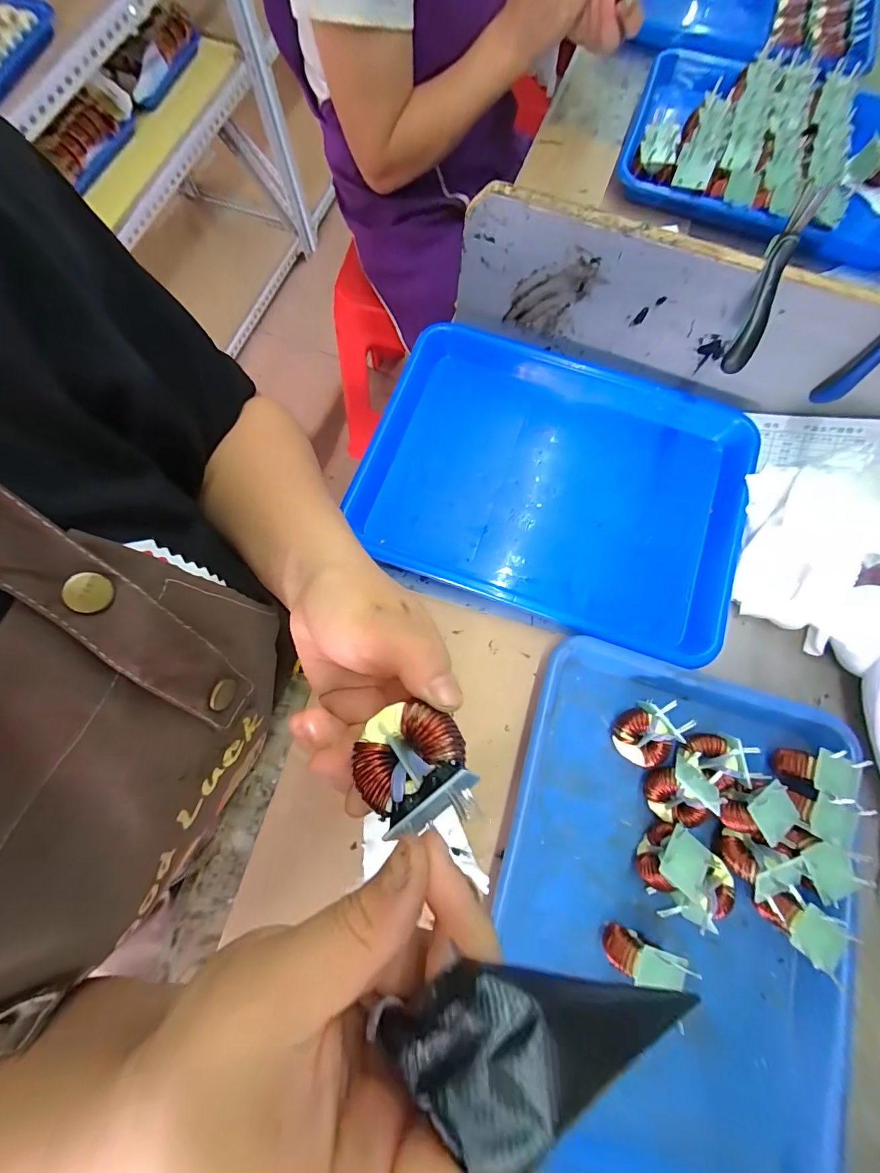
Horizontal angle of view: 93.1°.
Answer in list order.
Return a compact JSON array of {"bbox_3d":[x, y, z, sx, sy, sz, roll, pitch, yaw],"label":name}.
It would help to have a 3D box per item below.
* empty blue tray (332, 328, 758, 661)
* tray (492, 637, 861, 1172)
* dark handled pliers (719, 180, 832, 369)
[{"bbox_3d":[0.099,-0.092,0.386,0.342,0.042,0.243,19,76,4],"label":"empty blue tray"},{"bbox_3d":[0.167,0.226,0.295,0.246,0.046,0.332,13,76,3],"label":"tray"},{"bbox_3d":[0.234,-0.211,0.295,0.021,0.022,0.112,18,104,4],"label":"dark handled pliers"}]

